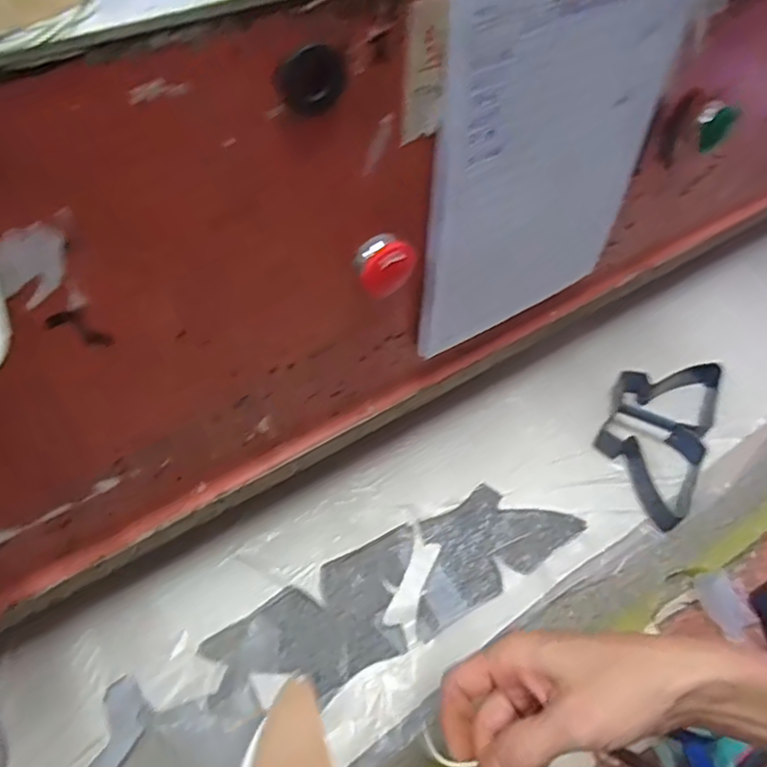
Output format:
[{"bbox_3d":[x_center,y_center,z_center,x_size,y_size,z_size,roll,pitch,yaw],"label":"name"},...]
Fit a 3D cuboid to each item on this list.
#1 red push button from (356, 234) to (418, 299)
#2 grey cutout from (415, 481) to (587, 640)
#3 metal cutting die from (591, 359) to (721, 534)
[{"bbox_3d":[0.000,-0.076,0.390,0.038,0.029,0.024,-31,60,-23],"label":"red push button"},{"bbox_3d":[0.089,0.145,0.552,0.169,0.012,0.084,-27,62,-17],"label":"grey cutout"},{"bbox_3d":[0.272,0.045,0.613,0.095,0.033,0.186,22,55,15],"label":"metal cutting die"}]

